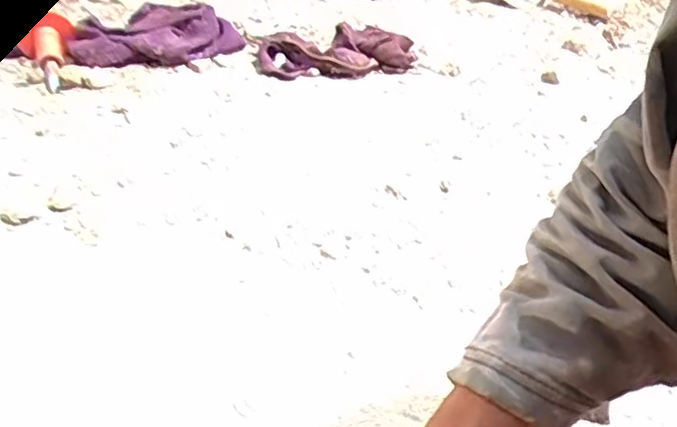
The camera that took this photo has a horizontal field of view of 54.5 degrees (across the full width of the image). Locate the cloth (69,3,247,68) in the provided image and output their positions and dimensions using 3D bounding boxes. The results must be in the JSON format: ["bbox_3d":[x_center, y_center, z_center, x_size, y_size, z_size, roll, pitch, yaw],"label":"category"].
[{"bbox_3d":[-0.245,-0.242,0.881,0.217,0.058,0.091,-4,31,-9],"label":"cloth"}]

